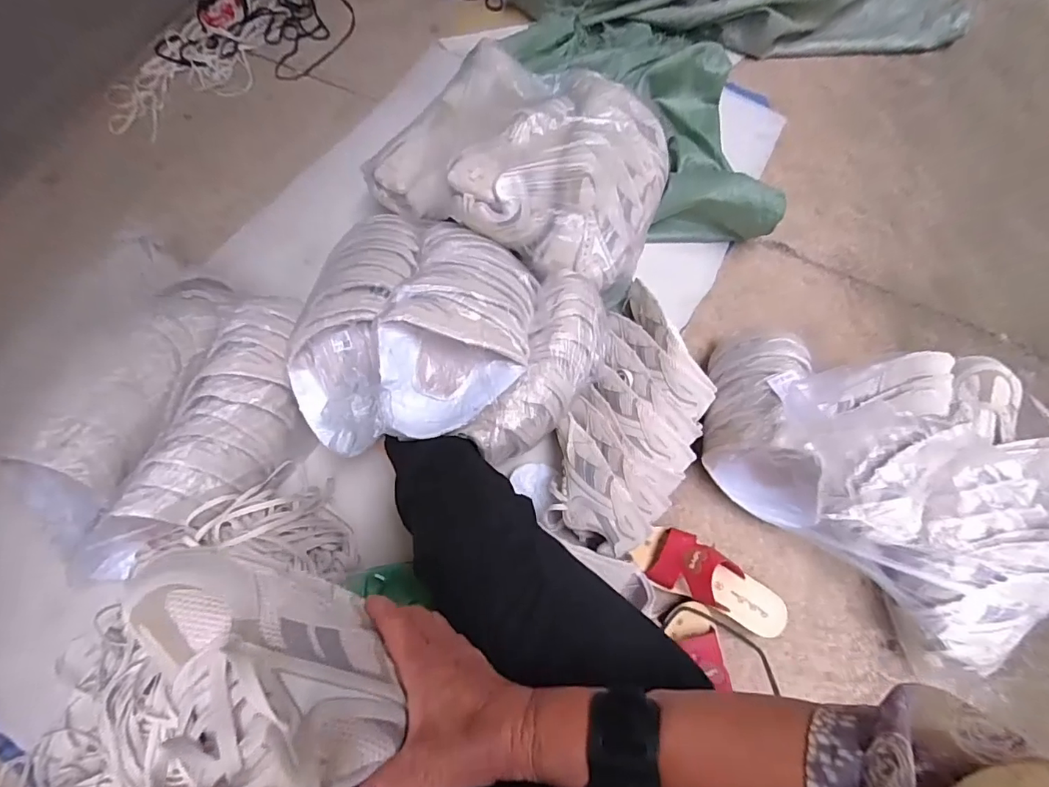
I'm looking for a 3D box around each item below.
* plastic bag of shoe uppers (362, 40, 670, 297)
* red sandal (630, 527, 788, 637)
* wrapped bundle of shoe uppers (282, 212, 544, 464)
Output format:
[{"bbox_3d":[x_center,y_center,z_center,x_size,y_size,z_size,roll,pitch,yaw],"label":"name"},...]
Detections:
[{"bbox_3d":[0.017,-0.391,0.816,0.447,0.139,0.354,28,72,12],"label":"plastic bag of shoe uppers"},{"bbox_3d":[0.265,0.260,0.707,0.214,0.083,0.080,25,71,11],"label":"red sandal"},{"bbox_3d":[-0.157,-0.112,0.691,0.333,0.113,0.388,6,69,4],"label":"wrapped bundle of shoe uppers"}]

